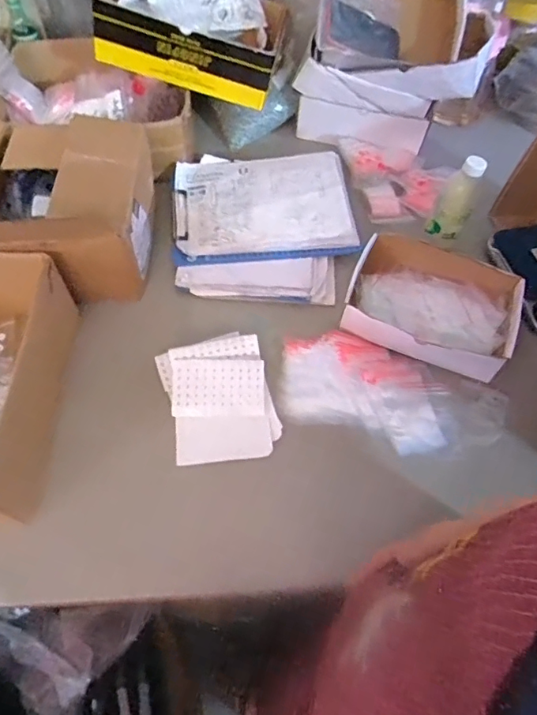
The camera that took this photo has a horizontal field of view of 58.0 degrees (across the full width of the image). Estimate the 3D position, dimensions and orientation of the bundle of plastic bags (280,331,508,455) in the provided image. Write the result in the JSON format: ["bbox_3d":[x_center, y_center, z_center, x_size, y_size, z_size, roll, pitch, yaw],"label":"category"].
[{"bbox_3d":[0.170,0.050,0.676,0.303,0.015,0.148,17,59,8],"label":"bundle of plastic bags"}]

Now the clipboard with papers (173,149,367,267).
[{"bbox_3d":[-0.013,-0.262,0.834,0.298,0.025,0.224,-7,61,0],"label":"clipboard with papers"}]

